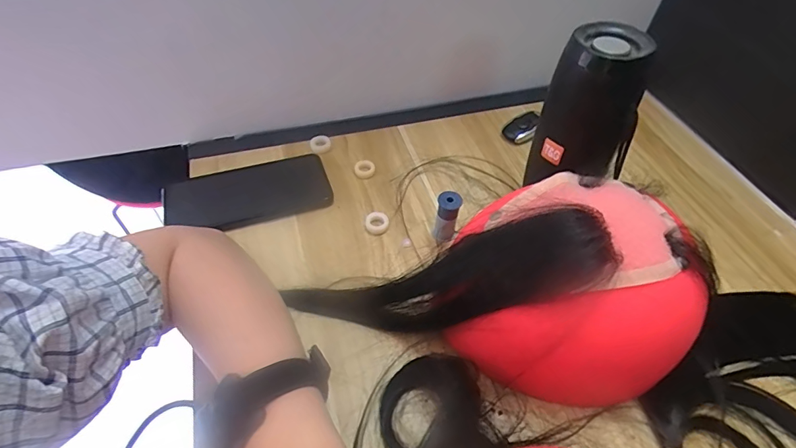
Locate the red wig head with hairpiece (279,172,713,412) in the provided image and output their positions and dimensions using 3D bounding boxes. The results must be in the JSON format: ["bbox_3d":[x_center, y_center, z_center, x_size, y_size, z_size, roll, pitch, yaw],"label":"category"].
[{"bbox_3d":[0.058,0.059,0.302,0.280,0.128,0.133,-4,51,-5],"label":"red wig head with hairpiece"}]

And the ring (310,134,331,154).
[{"bbox_3d":[-0.089,-0.093,0.491,0.023,0.006,0.024,1,51,-1],"label":"ring"}]

